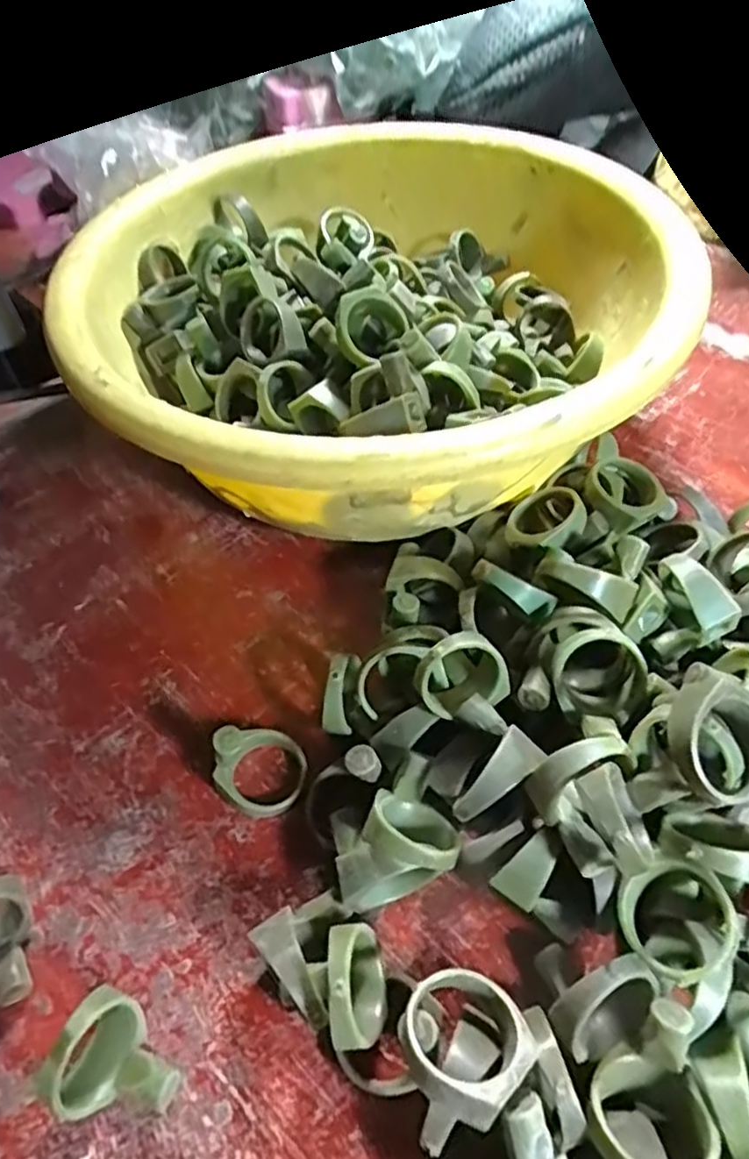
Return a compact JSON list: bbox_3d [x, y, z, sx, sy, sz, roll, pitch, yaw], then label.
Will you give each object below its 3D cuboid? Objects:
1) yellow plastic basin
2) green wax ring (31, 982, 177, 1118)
[{"bbox_3d":[0.000,-0.095,0.268,0.215,0.082,0.223,-2,52,3],"label":"yellow plastic basin"},{"bbox_3d":[-0.056,0.108,0.147,0.022,0.026,0.023,17,55,17],"label":"green wax ring"}]

